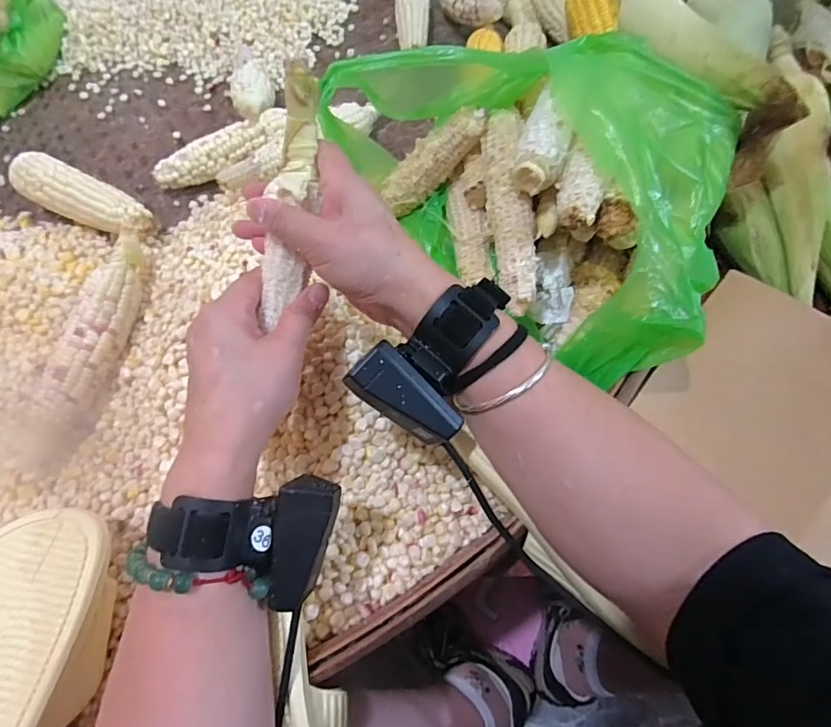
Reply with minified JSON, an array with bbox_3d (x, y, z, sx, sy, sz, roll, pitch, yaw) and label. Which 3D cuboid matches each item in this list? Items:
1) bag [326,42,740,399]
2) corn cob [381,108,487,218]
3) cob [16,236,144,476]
[{"bbox_3d":[0.117,-0.153,0.390,0.304,0.130,0.242,37,72,19],"label":"bag"},{"bbox_3d":[0.015,-0.175,0.414,0.110,0.029,0.028,-35,59,33],"label":"corn cob"},{"bbox_3d":[-0.290,-0.015,0.421,0.045,0.043,0.218,7,65,7],"label":"cob"}]

